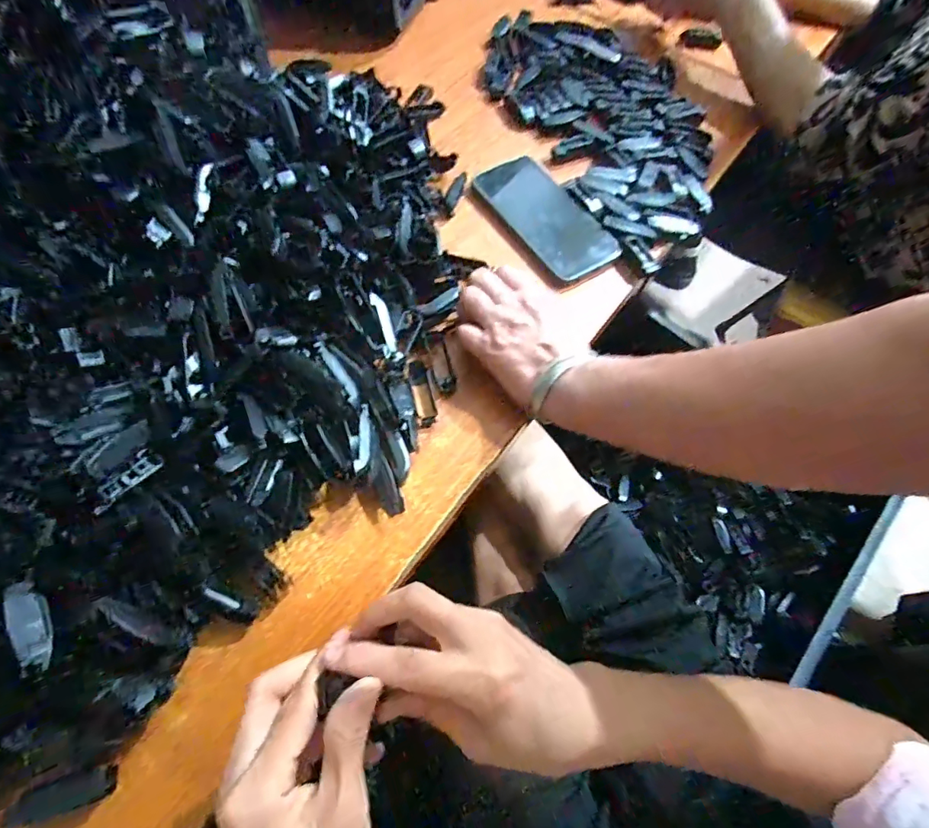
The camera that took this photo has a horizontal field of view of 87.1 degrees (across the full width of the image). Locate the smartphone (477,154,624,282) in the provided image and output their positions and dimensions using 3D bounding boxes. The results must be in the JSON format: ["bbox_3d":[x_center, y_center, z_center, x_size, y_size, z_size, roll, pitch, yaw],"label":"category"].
[{"bbox_3d":[0.080,-0.202,0.496,0.072,0.011,0.157,-29,69,-16],"label":"smartphone"}]

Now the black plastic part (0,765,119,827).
[{"bbox_3d":[-0.229,0.217,0.278,0.055,0.013,0.017,-14,65,-10],"label":"black plastic part"}]

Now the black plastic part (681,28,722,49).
[{"bbox_3d":[0.316,-0.502,0.652,0.007,0.021,0.057,-37,56,-19],"label":"black plastic part"}]

